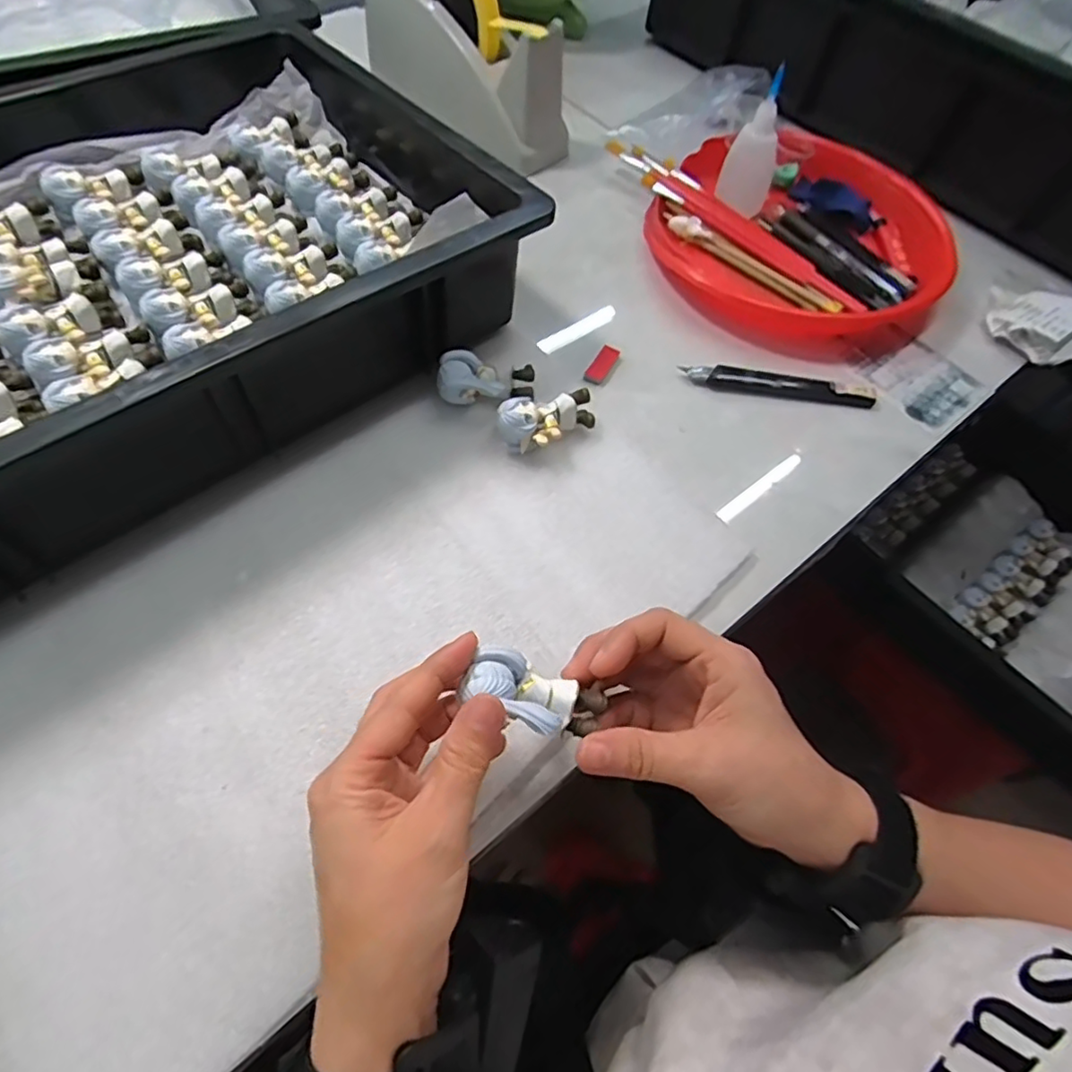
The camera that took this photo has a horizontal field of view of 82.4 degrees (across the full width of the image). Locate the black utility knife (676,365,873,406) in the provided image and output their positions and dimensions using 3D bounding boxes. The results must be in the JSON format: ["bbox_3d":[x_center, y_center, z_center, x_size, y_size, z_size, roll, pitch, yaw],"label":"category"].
[{"bbox_3d":[0.175,-0.109,0.440,0.138,0.008,0.022,5,60,-1],"label":"black utility knife"}]

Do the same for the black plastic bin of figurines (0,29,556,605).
[{"bbox_3d":[-0.276,-0.189,0.397,0.461,0.090,0.381,-35,69,-22],"label":"black plastic bin of figurines"}]

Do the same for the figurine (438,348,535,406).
[{"bbox_3d":[-0.032,-0.101,0.402,0.061,0.026,0.035,2,60,-3],"label":"figurine"}]

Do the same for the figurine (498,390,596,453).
[{"bbox_3d":[0.008,-0.070,0.389,0.061,0.029,0.031,-15,62,-13],"label":"figurine"}]

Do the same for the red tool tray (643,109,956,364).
[{"bbox_3d":[0.222,-0.257,0.509,0.241,0.045,0.252,31,62,13],"label":"red tool tray"}]

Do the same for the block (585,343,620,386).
[{"bbox_3d":[0.049,-0.125,0.441,0.016,0.004,0.039,27,62,11],"label":"block"}]

